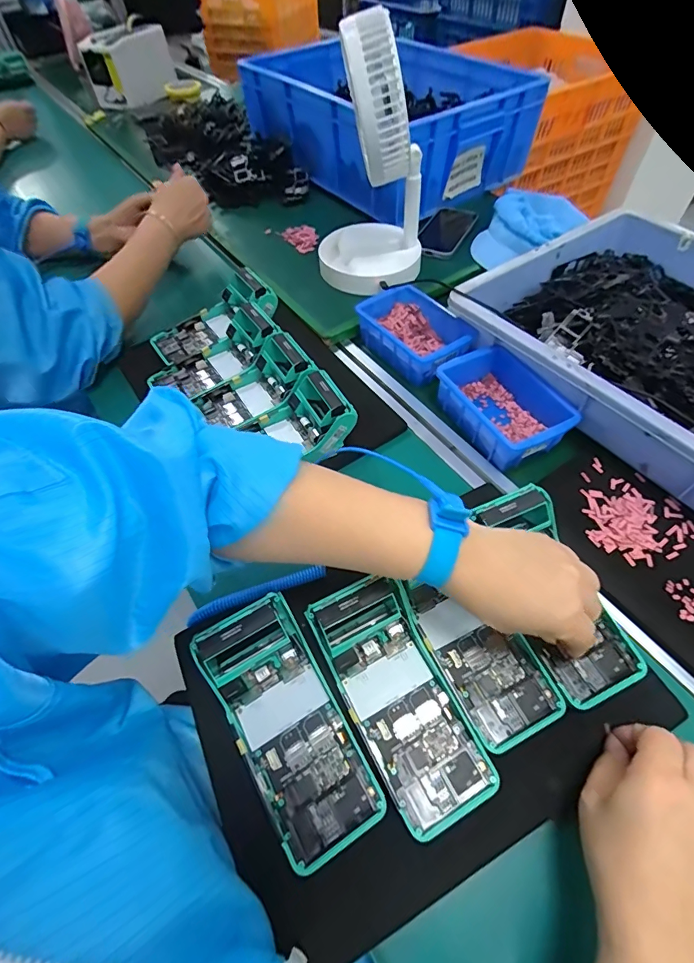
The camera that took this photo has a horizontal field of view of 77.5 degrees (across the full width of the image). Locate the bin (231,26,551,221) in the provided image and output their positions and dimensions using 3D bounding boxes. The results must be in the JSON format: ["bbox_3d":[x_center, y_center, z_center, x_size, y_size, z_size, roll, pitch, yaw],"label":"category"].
[{"bbox_3d":[0.069,-0.704,0.825,0.382,0.133,0.467,-32,59,-17],"label":"bin"}]

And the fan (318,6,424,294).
[{"bbox_3d":[0.029,-0.417,0.587,0.154,0.290,0.158,1,56,5],"label":"fan"}]

